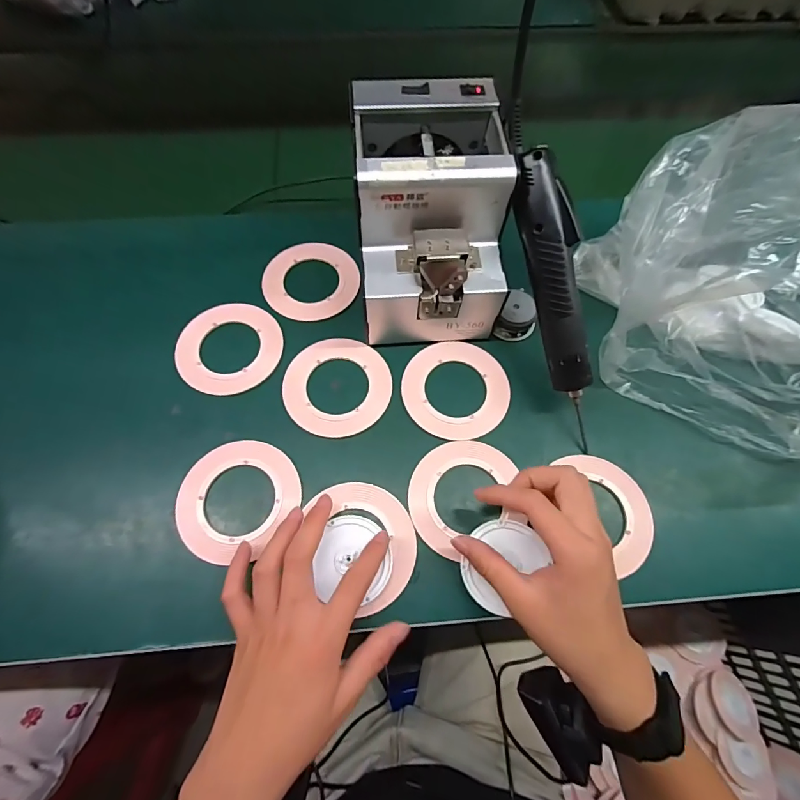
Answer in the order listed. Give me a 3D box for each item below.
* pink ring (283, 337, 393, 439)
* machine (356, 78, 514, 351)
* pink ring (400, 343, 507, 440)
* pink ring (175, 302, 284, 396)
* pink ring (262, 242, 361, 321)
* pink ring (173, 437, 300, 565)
[{"bbox_3d":[-0.060,-0.016,0.392,0.098,0.004,0.105,0,66,-1],"label":"pink ring"},{"bbox_3d":[0.026,-0.162,0.381,0.123,0.147,0.173,-3,67,-2],"label":"machine"},{"bbox_3d":[0.054,-0.012,0.393,0.097,0.006,0.102,0,66,-1],"label":"pink ring"},{"bbox_3d":[-0.169,-0.053,0.409,0.100,0.006,0.102,1,66,-3],"label":"pink ring"},{"bbox_3d":[-0.097,-0.131,0.444,0.101,0.004,0.099,0,66,-1],"label":"pink ring"},{"bbox_3d":[-0.142,0.081,0.351,0.092,0.008,0.099,0,71,-1],"label":"pink ring"}]

